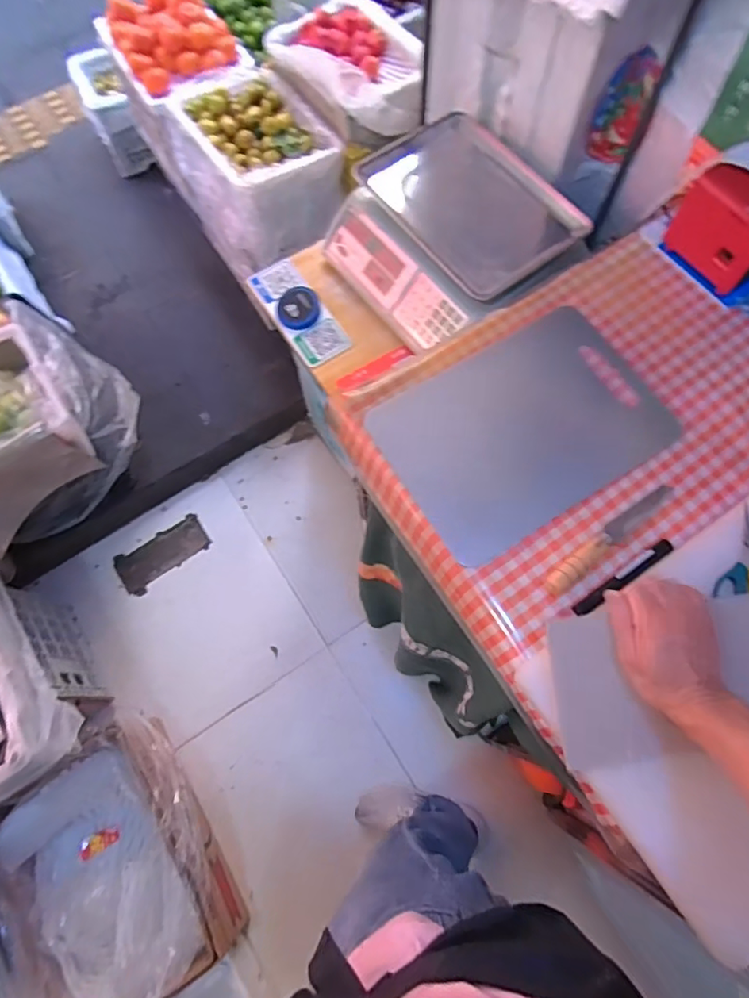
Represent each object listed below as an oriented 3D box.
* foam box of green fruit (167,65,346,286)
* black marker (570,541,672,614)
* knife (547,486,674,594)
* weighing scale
[{"bbox_3d":[-0.301,-0.841,1.420,0.333,0.294,0.430,-34,73,-10],"label":"foam box of green fruit"},{"bbox_3d":[0.279,0.086,0.612,0.138,0.014,0.018,-32,72,-10],"label":"black marker"},{"bbox_3d":[0.274,0.041,0.632,0.200,0.026,0.020,-36,73,-11],"label":"knife"},{"bbox_3d":[0.128,-0.449,0.924,0.336,0.115,0.363,-36,73,-11],"label":"weighing scale"}]

